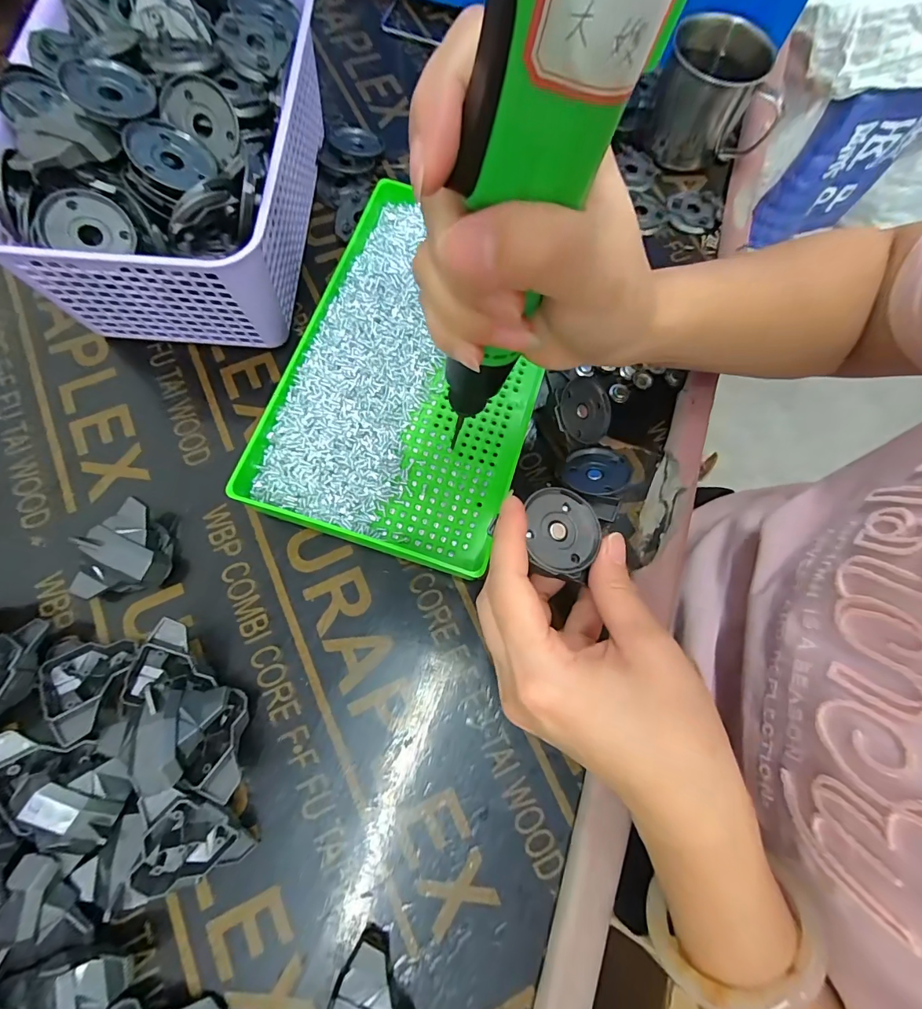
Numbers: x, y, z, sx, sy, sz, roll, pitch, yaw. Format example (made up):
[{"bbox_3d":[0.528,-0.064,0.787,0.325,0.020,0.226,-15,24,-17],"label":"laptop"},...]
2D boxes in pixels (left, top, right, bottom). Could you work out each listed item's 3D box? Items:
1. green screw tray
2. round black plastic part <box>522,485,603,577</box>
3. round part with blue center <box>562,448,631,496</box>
[{"bbox_3d":[-0.025,-0.089,0.287,0.149,0.038,0.244,18,74,3],"label":"green screw tray"},{"bbox_3d":[0.051,0.012,0.218,0.037,0.008,0.042,2,74,-2],"label":"round black plastic part"},{"bbox_3d":[0.085,-0.020,0.275,0.039,0.004,0.040,-4,48,4],"label":"round part with blue center"}]

